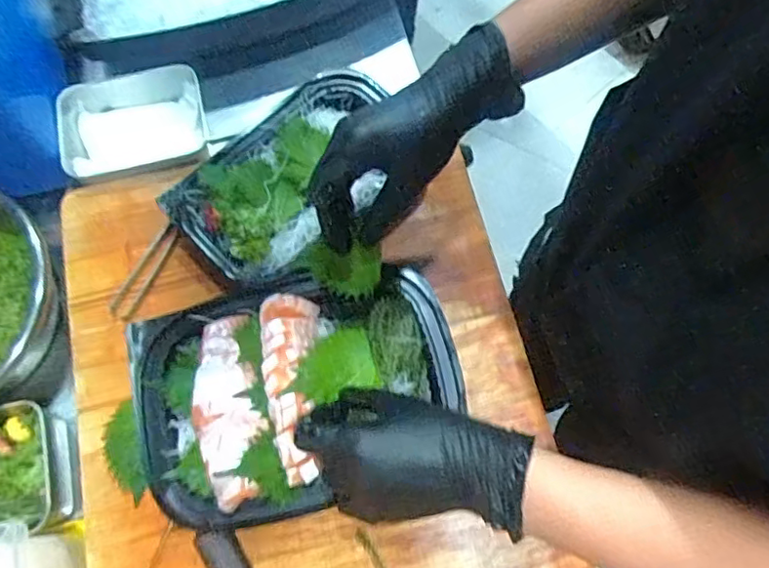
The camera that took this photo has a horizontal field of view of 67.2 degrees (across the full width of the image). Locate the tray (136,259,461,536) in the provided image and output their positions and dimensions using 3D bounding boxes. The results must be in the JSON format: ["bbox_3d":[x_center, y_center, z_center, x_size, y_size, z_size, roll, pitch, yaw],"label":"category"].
[{"bbox_3d":[-0.074,0.081,0.461,0.260,0.039,0.175,-19,73,-5],"label":"tray"}]

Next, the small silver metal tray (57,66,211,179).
[{"bbox_3d":[-0.259,-0.163,0.593,0.144,0.097,0.023,-18,51,-14],"label":"small silver metal tray"}]

